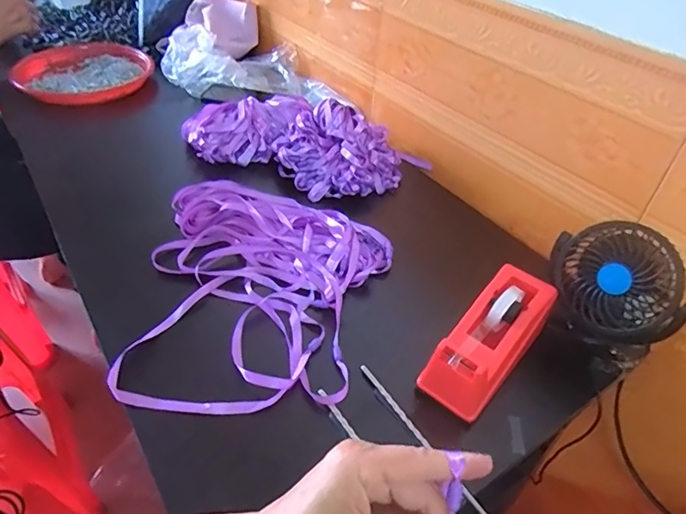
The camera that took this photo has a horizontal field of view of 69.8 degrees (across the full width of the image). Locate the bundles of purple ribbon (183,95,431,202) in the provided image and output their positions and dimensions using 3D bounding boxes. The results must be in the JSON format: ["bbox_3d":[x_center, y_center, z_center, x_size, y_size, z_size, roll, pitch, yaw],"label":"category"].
[{"bbox_3d":[-0.061,-0.187,0.732,0.325,0.058,0.194,25,45,22],"label":"bundles of purple ribbon"}]

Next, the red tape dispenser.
[{"bbox_3d":[0.139,0.077,0.469,0.061,0.071,0.159,32,48,28],"label":"red tape dispenser"}]

